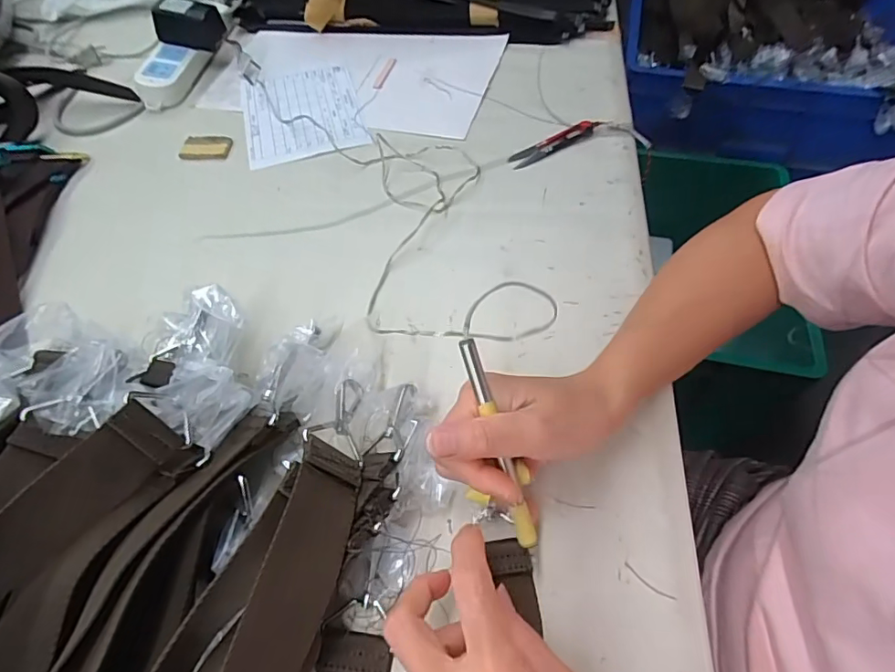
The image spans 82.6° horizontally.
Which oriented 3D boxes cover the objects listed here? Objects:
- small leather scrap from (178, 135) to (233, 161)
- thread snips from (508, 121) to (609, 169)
[{"bbox_3d":[-0.277,-0.216,0.583,0.055,0.008,0.039,2,53,3],"label":"small leather scrap"},{"bbox_3d":[0.120,-0.211,0.552,0.122,0.014,0.022,-26,57,-17],"label":"thread snips"}]

